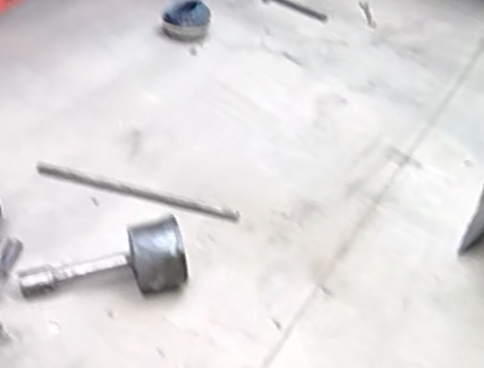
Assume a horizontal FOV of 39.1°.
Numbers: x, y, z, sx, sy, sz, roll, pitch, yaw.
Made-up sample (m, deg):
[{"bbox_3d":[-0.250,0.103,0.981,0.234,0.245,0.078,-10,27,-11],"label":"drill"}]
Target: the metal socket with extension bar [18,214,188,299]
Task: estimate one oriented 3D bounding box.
[{"bbox_3d":[-0.261,0.156,1.308,0.307,0.158,0.112,2,36,-7],"label":"metal socket with extension bar"}]

